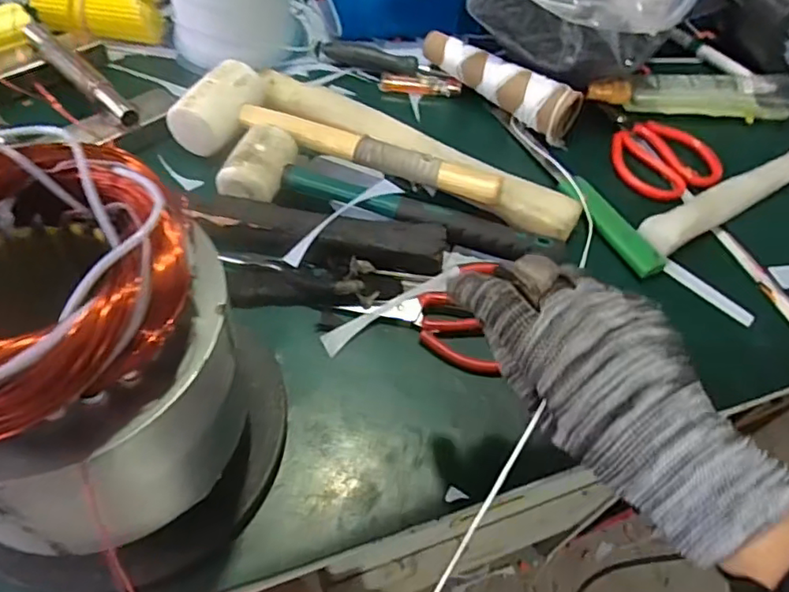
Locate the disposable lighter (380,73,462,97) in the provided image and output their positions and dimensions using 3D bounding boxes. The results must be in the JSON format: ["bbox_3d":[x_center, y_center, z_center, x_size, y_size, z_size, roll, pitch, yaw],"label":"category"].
[{"bbox_3d":[0.028,-0.227,0.625,0.084,0.012,0.026,7,53,-1],"label":"disposable lighter"}]

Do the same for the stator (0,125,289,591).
[{"bbox_3d":[-0.138,0.042,0.293,0.149,0.190,0.136,-10,55,-13],"label":"stator"}]

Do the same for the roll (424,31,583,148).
[{"bbox_3d":[0.111,-0.222,0.602,0.057,0.057,0.177,-36,64,-27],"label":"roll"}]

